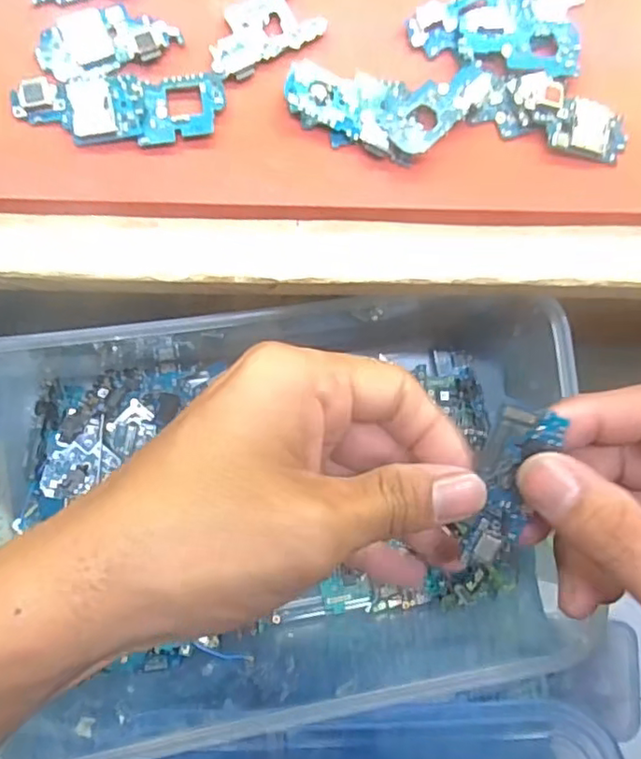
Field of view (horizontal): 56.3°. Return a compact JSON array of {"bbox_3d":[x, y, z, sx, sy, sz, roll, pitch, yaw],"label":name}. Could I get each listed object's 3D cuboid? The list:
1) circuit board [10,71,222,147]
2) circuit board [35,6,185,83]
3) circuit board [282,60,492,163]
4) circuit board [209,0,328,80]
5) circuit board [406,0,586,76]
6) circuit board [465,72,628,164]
[{"bbox_3d":[-0.062,-0.084,0.186,0.062,0.006,0.020,-3,88,-6],"label":"circuit board"},{"bbox_3d":[-0.067,-0.107,0.187,0.042,0.004,0.021,-24,91,-7],"label":"circuit board"},{"bbox_3d":[0.022,-0.087,0.195,0.065,0.007,0.030,-4,88,-6],"label":"circuit board"},{"bbox_3d":[-0.019,-0.113,0.193,0.038,0.004,0.021,-34,92,-7],"label":"circuit board"},{"bbox_3d":[0.060,-0.119,0.202,0.059,0.005,0.031,0,88,-6],"label":"circuit board"},{"bbox_3d":[0.079,-0.088,0.201,0.054,0.008,0.020,13,86,-6],"label":"circuit board"}]

